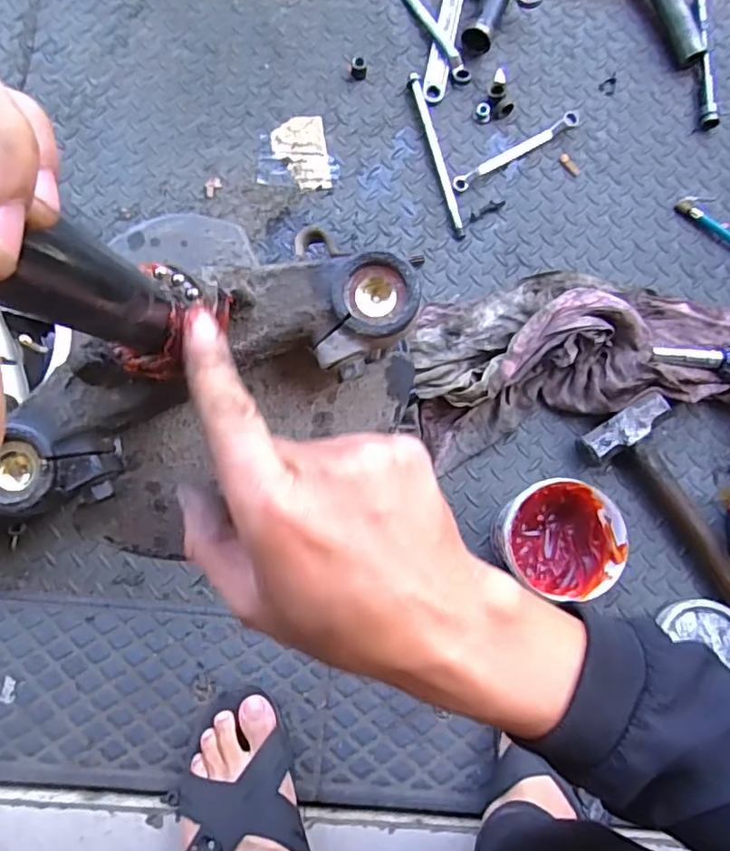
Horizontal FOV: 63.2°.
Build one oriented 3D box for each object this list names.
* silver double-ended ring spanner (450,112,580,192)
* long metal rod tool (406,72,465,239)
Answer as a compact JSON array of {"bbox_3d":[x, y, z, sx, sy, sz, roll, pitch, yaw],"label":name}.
[{"bbox_3d":[0.200,-0.360,0.777,0.199,0.017,0.022,-32,86,-5],"label":"silver double-ended ring spanner"},{"bbox_3d":[0.092,-0.352,0.770,0.017,0.015,0.228,-15,84,-4],"label":"long metal rod tool"}]

